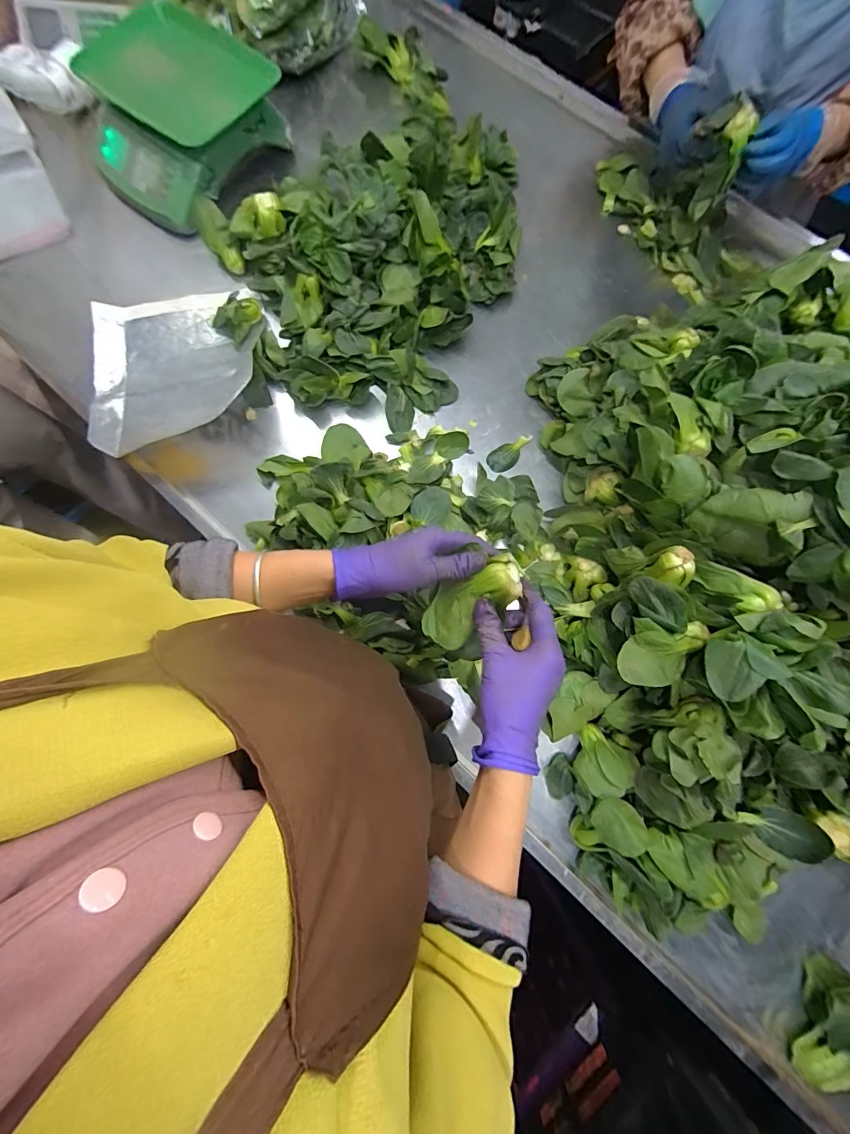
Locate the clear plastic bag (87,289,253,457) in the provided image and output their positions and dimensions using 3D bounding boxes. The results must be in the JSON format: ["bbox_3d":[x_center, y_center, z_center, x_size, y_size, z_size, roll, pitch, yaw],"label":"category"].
[{"bbox_3d":[-0.403,-0.316,0.640,0.257,0.074,0.290,-14,78,-4],"label":"clear plastic bag"}]

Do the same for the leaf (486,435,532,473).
[{"bbox_3d":[0.139,-0.179,0.654,0.084,0.011,0.039,-25,79,-6],"label":"leaf"}]

